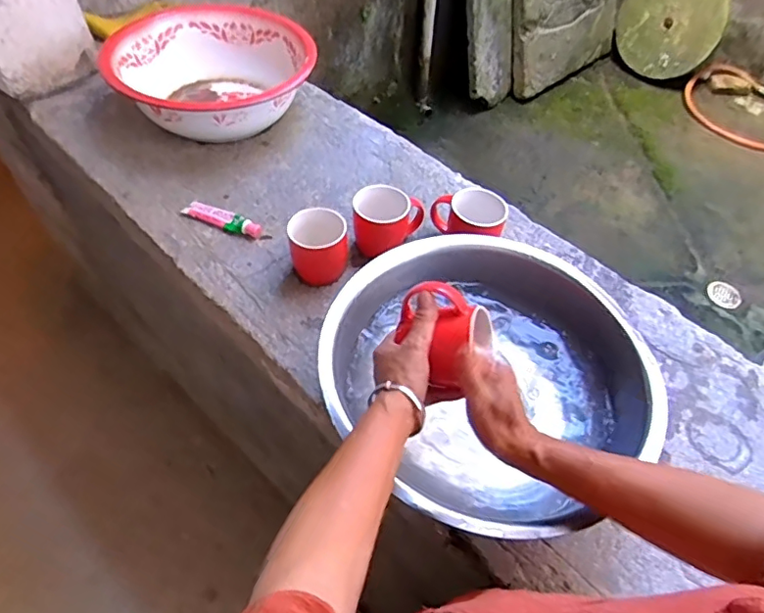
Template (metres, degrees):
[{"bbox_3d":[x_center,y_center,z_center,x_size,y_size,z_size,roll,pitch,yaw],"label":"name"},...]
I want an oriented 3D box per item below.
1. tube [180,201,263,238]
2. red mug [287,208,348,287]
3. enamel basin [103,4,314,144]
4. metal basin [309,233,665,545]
[{"bbox_3d":[-0.242,-0.135,0.836,0.124,0.020,0.036,25,57,14],"label":"tube"},{"bbox_3d":[-0.086,-0.076,0.757,0.077,0.095,0.071,-5,55,-7],"label":"red mug"},{"bbox_3d":[-0.301,-0.413,0.976,0.313,0.113,0.329,2,55,-2],"label":"enamel basin"},{"bbox_3d":[0.115,0.073,0.620,0.330,0.097,0.335,2,55,-2],"label":"metal basin"}]

